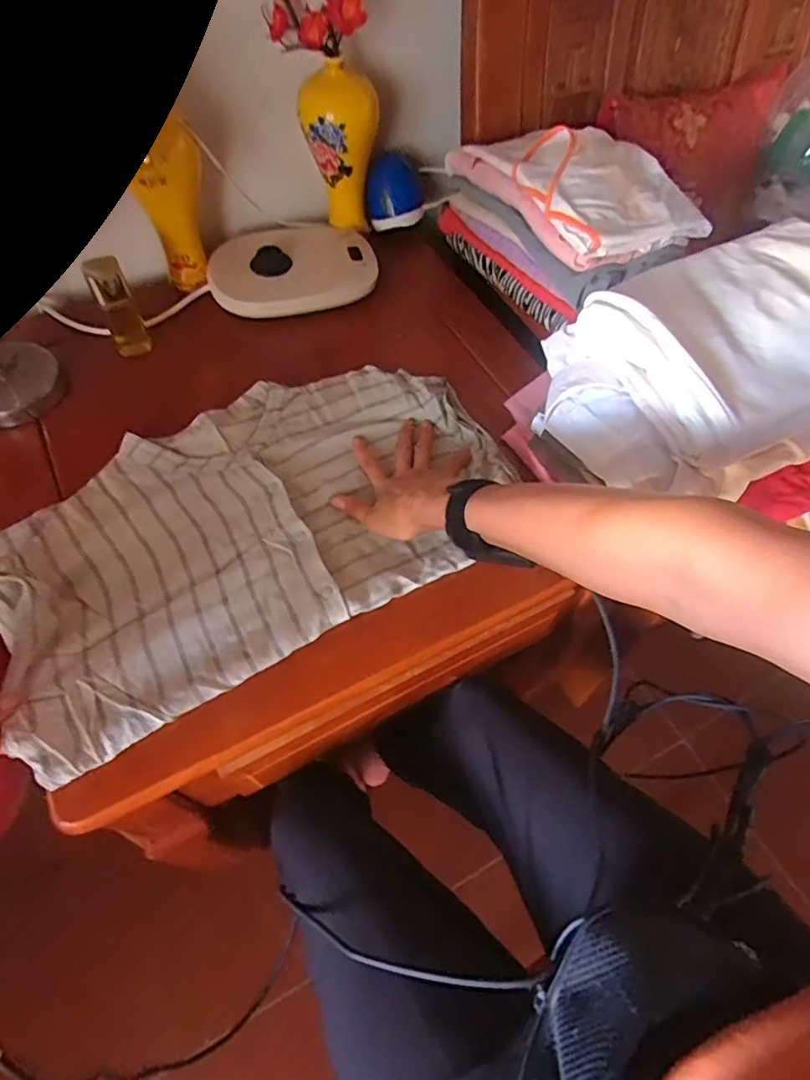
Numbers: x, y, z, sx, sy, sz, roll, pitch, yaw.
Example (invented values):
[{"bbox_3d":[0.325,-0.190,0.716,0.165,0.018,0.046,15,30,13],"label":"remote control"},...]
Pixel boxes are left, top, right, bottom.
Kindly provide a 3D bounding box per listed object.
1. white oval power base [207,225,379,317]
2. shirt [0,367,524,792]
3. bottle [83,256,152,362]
[{"bbox_3d":[-0.149,-0.364,0.795,0.221,0.020,0.108,-15,96,-11],"label":"white oval power base"},{"bbox_3d":[-0.147,-0.028,0.595,0.508,0.020,0.300,-27,63,-17],"label":"shirt"},{"bbox_3d":[-0.342,-0.277,0.699,0.042,0.105,0.038,-22,61,-15],"label":"bottle"}]

